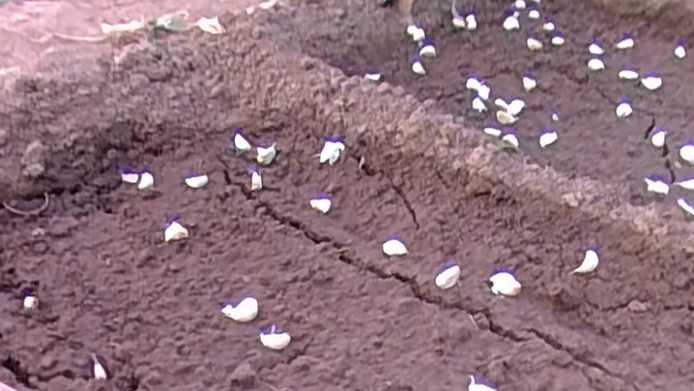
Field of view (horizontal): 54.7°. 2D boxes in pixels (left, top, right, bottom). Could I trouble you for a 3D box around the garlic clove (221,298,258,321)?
[{"bbox_3d":[-0.124,0.131,0.776,0.041,0.020,0.020,6,31,2],"label":"garlic clove"}]

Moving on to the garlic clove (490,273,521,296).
[{"bbox_3d":[0.193,0.107,0.819,0.036,0.018,0.029,14,32,15],"label":"garlic clove"}]

